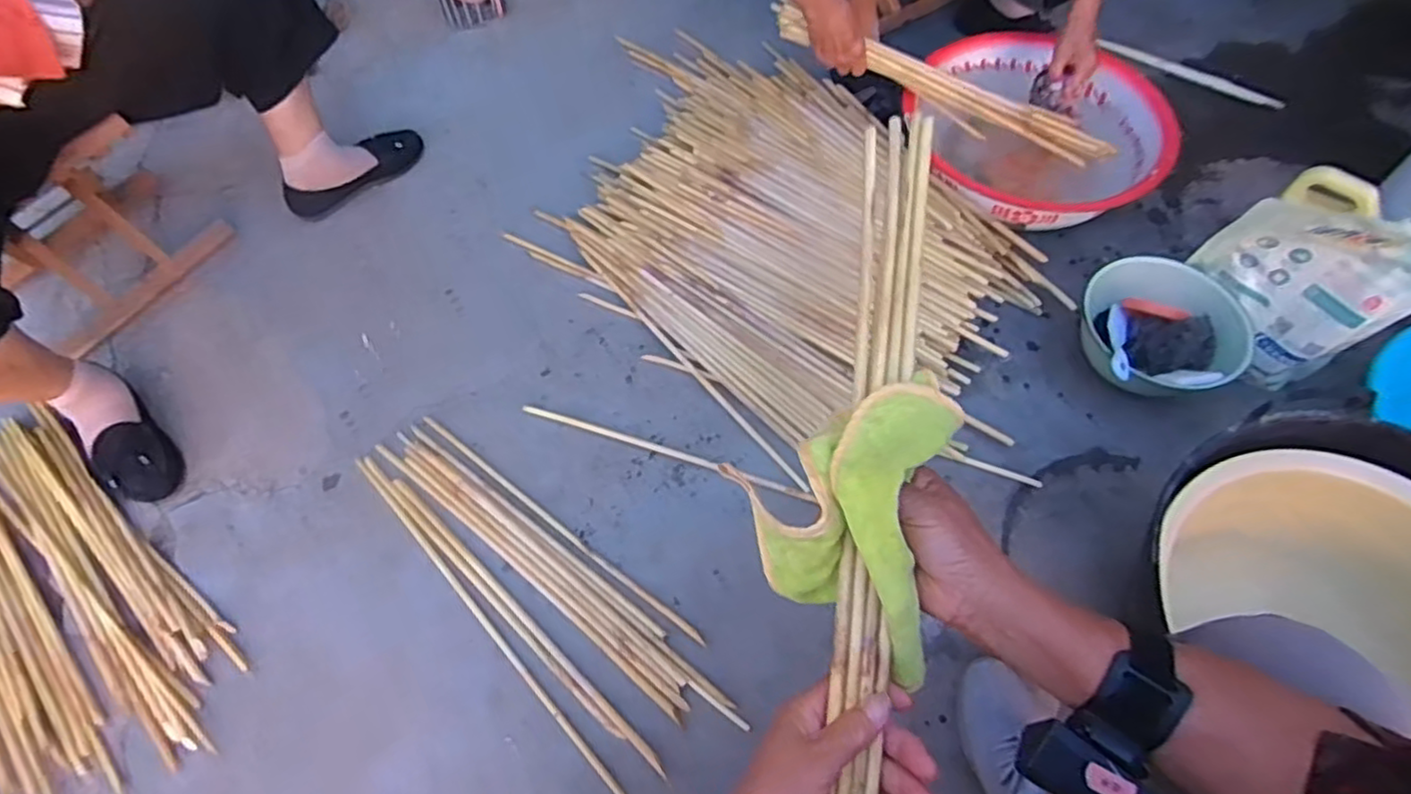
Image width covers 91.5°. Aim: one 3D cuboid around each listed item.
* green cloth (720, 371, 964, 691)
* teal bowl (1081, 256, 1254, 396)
[{"bbox_3d":[0.107,0.085,0.426,0.133,0.088,0.162,-18,66,-7],"label":"green cloth"},{"bbox_3d":[0.587,-0.074,0.898,0.175,0.104,0.190,-1,61,2],"label":"teal bowl"}]

